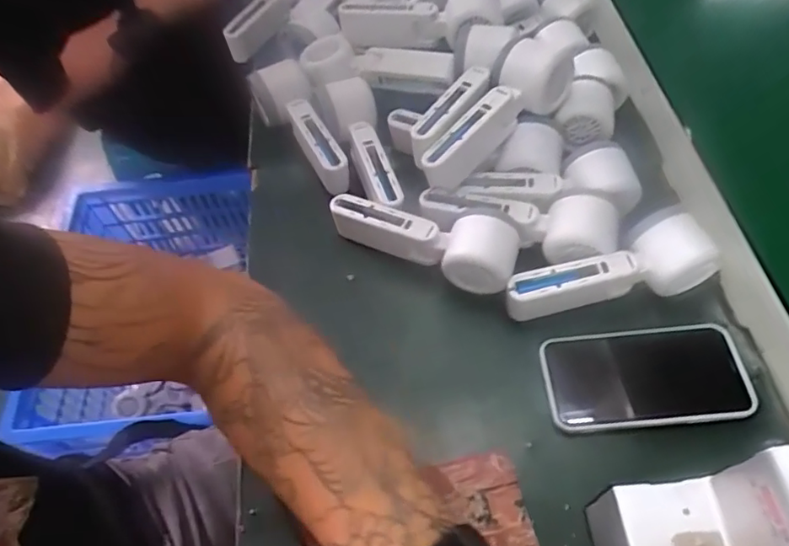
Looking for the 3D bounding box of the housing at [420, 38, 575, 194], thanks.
[{"bbox_3d":[0.088,-0.137,0.484,0.163,0.050,0.048,-44,64,-4],"label":"housing"}]

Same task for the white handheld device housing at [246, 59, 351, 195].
[{"bbox_3d":[-0.096,-0.143,0.546,0.054,0.051,0.150,-22,59,-10],"label":"white handheld device housing"}]

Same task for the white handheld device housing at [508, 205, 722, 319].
[{"bbox_3d":[0.169,0.005,0.443,0.154,0.066,0.051,-18,58,-8],"label":"white handheld device housing"}]

